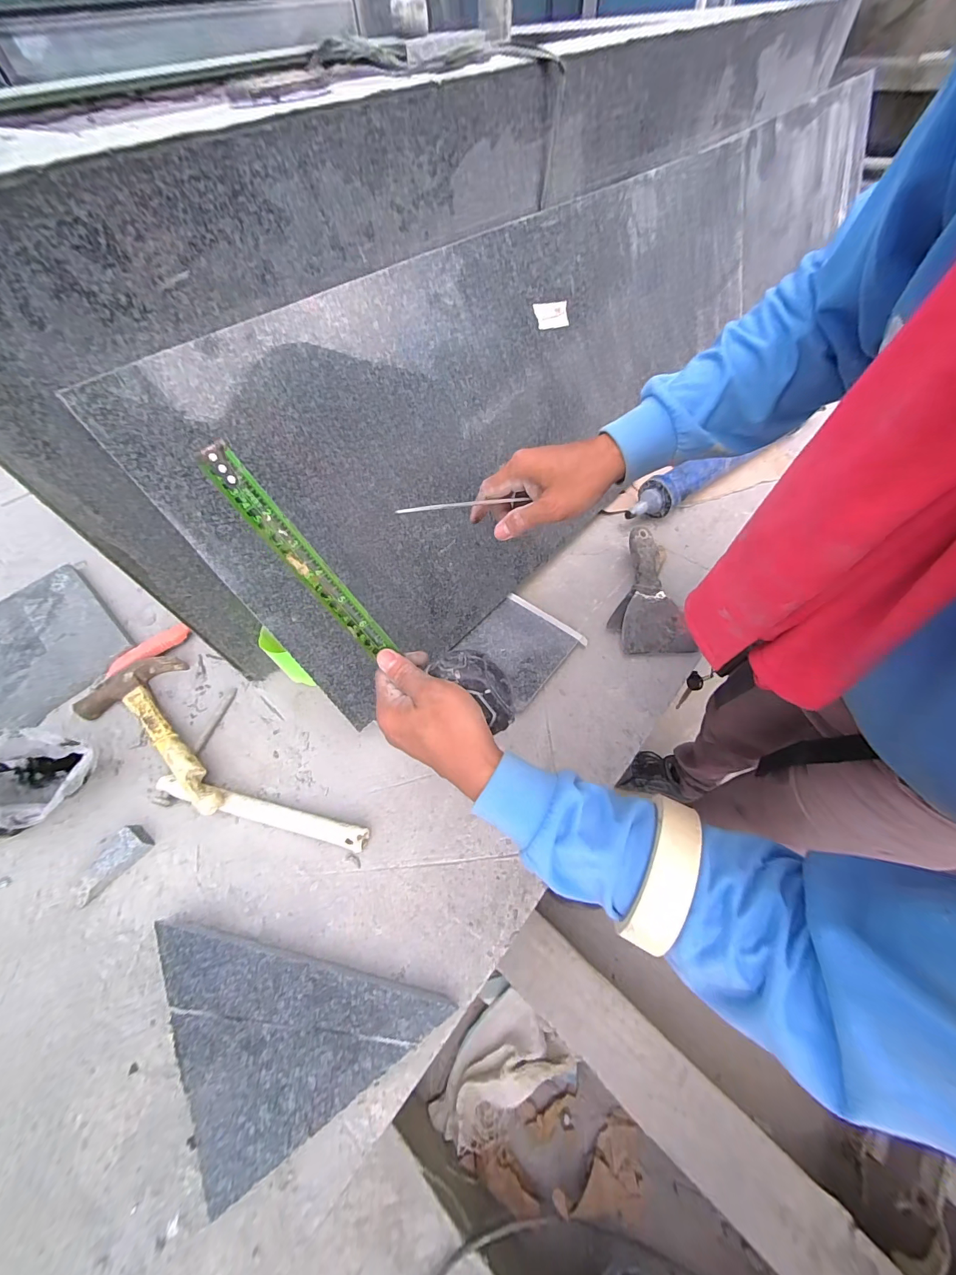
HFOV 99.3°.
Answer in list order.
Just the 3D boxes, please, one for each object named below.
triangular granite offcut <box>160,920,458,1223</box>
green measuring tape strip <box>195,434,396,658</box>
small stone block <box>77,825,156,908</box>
[{"bbox_3d":[-0.160,0.307,0.366,0.198,0.022,0.190,-30,60,-14],"label":"triangular granite offcut"},{"bbox_3d":[-0.123,-0.053,0.293,0.022,0.174,0.005,-48,31,-23],"label":"green measuring tape strip"},{"bbox_3d":[-0.390,0.240,0.431,0.036,0.020,0.076,32,65,22],"label":"small stone block"}]

